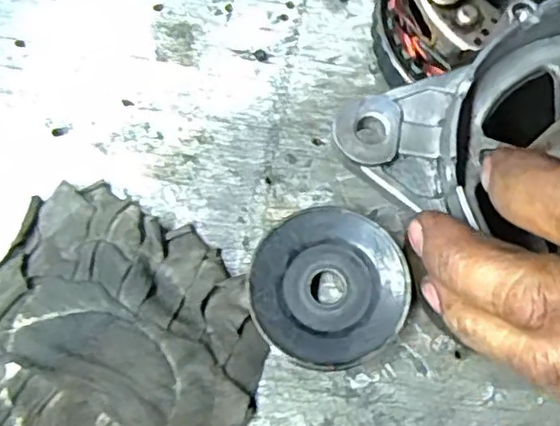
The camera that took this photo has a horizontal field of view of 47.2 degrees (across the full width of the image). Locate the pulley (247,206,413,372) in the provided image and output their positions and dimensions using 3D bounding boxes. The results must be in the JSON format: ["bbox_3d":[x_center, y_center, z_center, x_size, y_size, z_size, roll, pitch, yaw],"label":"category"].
[{"bbox_3d":[0.024,0.039,0.328,0.077,0.023,0.077,0,73,0],"label":"pulley"}]

